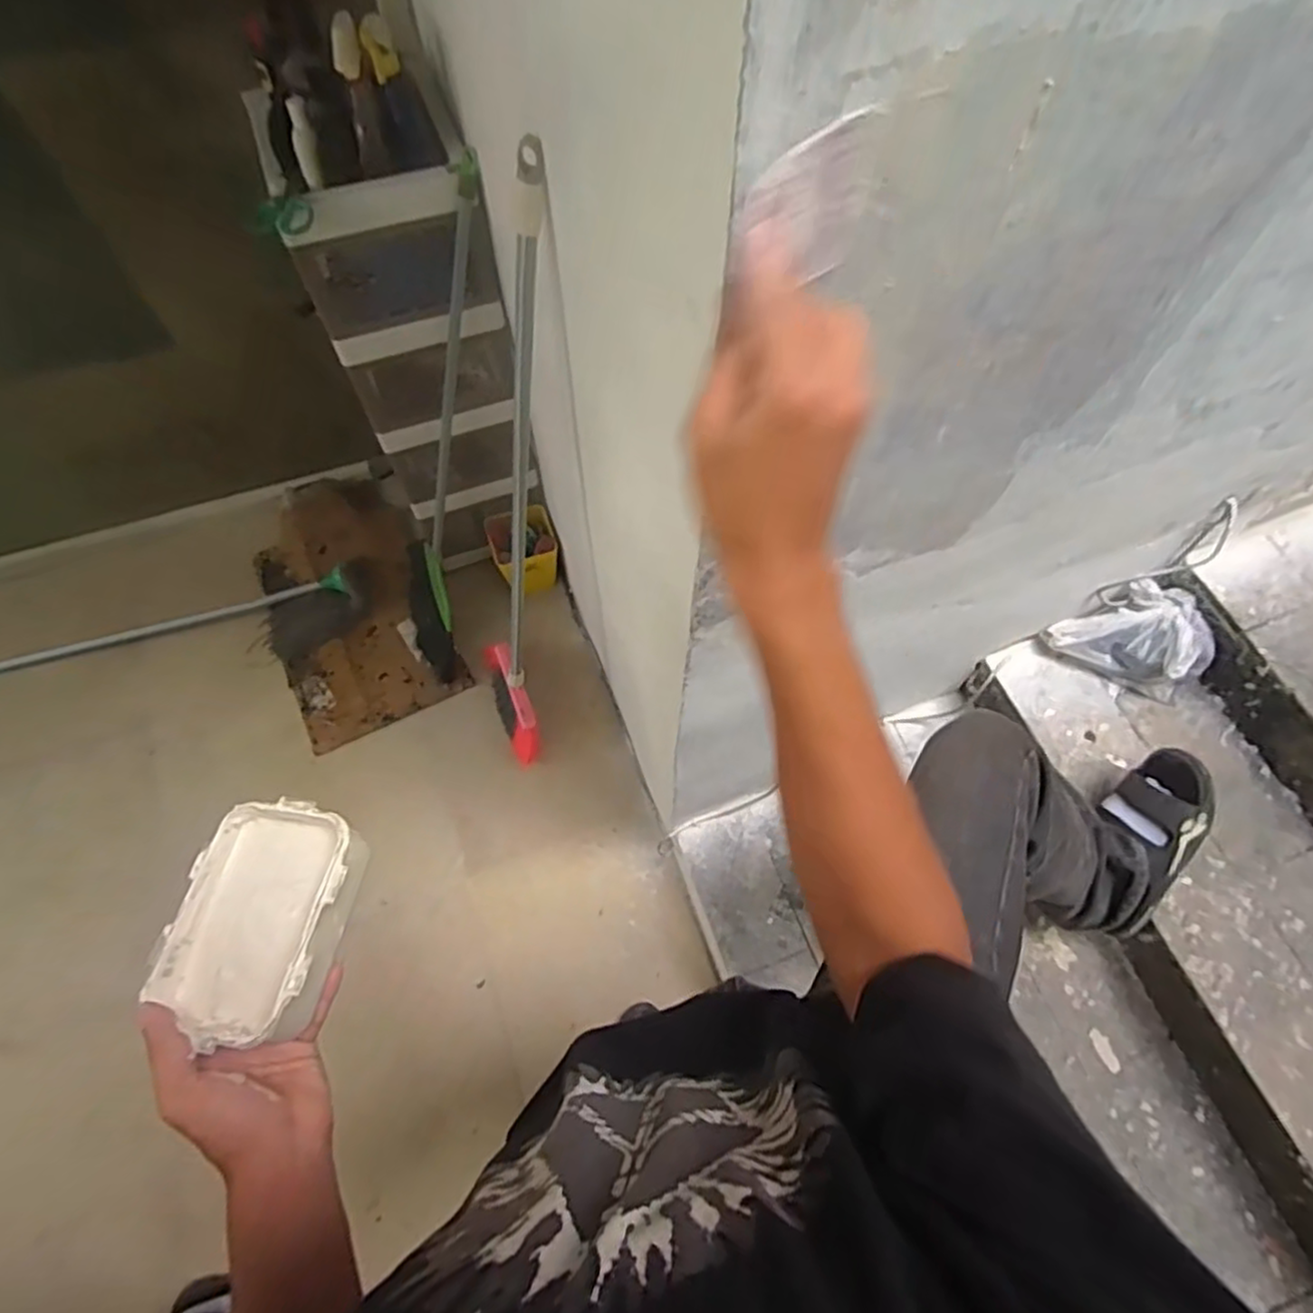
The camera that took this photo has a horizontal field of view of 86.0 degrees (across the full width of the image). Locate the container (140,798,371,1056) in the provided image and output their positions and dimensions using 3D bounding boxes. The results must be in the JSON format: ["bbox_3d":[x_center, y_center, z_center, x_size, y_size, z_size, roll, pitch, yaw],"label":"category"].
[{"bbox_3d":[-0.255,0.166,0.453,0.102,0.043,0.135,9,62,4],"label":"container"}]

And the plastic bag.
[{"bbox_3d":[0.754,-0.012,1.119,0.208,0.121,0.156,-16,63,-9],"label":"plastic bag"}]

